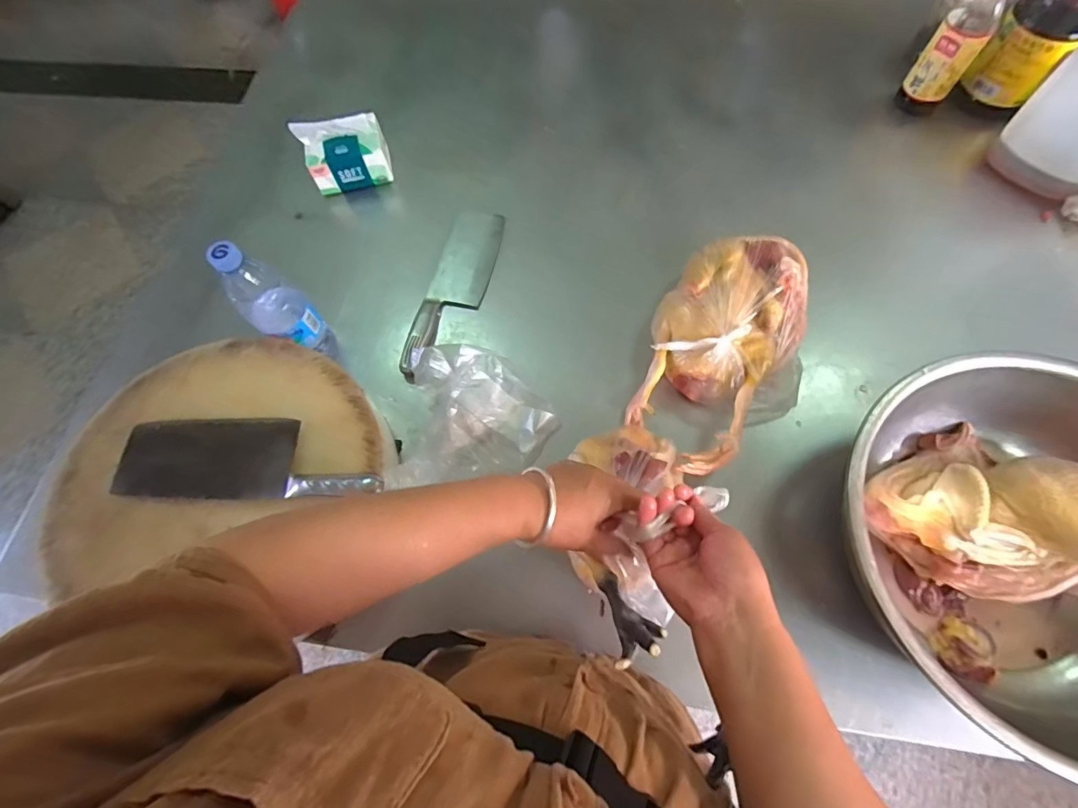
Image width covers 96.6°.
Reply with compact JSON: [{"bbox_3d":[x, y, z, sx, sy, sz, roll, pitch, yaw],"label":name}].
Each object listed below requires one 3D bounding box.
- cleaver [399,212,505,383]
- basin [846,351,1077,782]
[{"bbox_3d":[-0.125,-0.177,0.716,0.093,0.021,0.313,9,68,7],"label":"cleaver"},{"bbox_3d":[0.490,0.148,0.483,0.378,0.126,0.364,-1,67,3],"label":"basin"}]

